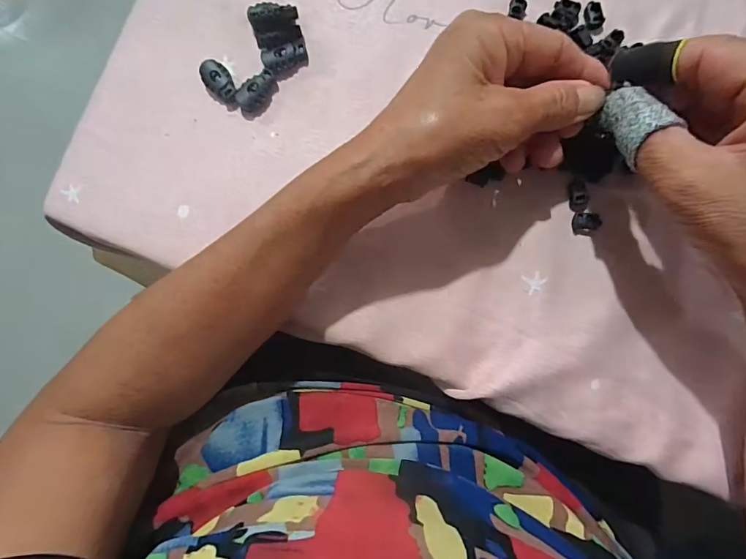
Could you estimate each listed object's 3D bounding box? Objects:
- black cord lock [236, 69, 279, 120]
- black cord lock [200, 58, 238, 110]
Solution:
[{"bbox_3d":[-0.075,-0.119,0.277,0.017,0.009,0.032,36,89,6],"label":"black cord lock"},{"bbox_3d":[-0.099,-0.125,0.278,0.017,0.008,0.034,-34,84,1],"label":"black cord lock"}]

